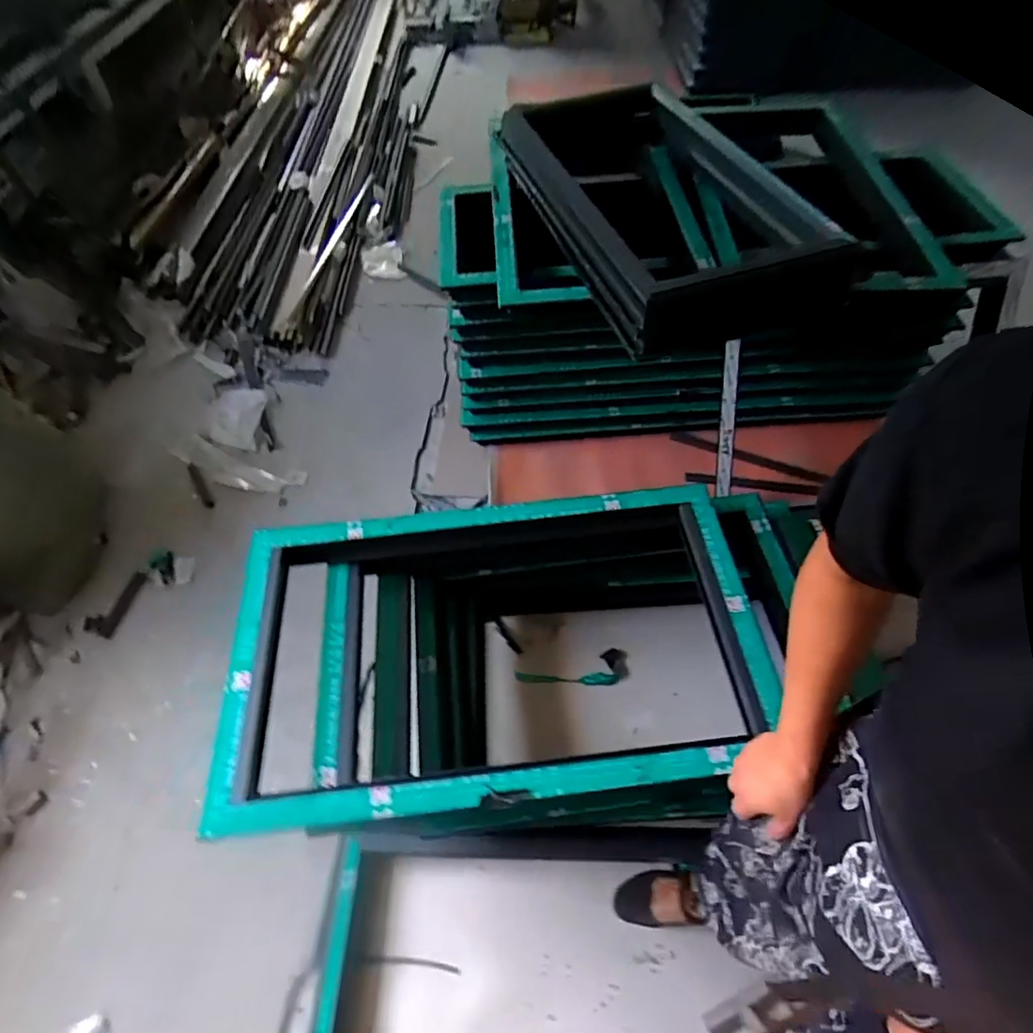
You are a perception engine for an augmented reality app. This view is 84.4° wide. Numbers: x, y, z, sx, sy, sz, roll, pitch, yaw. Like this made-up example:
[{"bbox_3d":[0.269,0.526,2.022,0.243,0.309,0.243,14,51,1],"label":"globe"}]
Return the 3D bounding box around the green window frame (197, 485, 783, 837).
[{"bbox_3d":[-0.049,0.231,1.091,0.984,0.069,0.582,-7,57,-1],"label":"green window frame"}]

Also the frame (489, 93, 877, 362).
[{"bbox_3d":[0.283,-0.677,1.207,0.412,0.195,0.818,-16,57,-7],"label":"frame"}]

